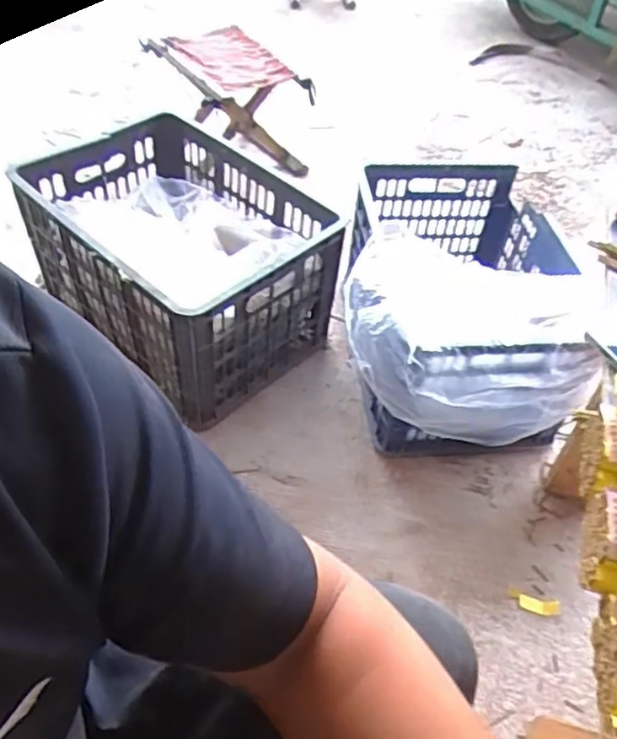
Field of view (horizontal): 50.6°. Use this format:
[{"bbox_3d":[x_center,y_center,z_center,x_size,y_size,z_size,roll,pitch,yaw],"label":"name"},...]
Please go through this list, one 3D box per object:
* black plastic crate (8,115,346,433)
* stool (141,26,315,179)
[{"bbox_3d":[-0.243,-0.226,1.247,0.563,0.285,0.401,35,55,24],"label":"black plastic crate"},{"bbox_3d":[-0.217,-0.721,1.763,0.273,0.292,0.445,-32,58,-28],"label":"stool"}]

